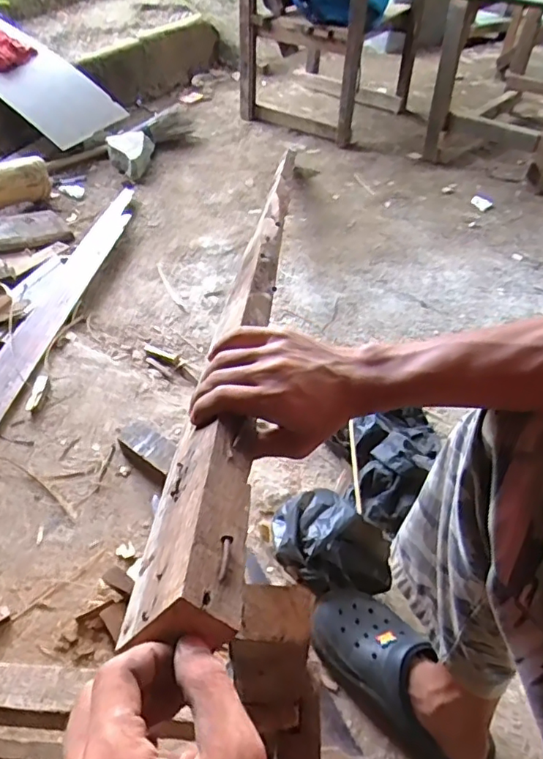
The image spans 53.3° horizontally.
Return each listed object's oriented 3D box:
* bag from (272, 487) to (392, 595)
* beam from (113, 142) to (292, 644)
[{"bbox_3d":[0.092,0.235,0.831,0.186,0.116,0.135,11,46,9],"label":"bag"},{"bbox_3d":[-0.010,-0.202,0.844,0.065,0.042,1.370,3,30,2],"label":"beam"}]

